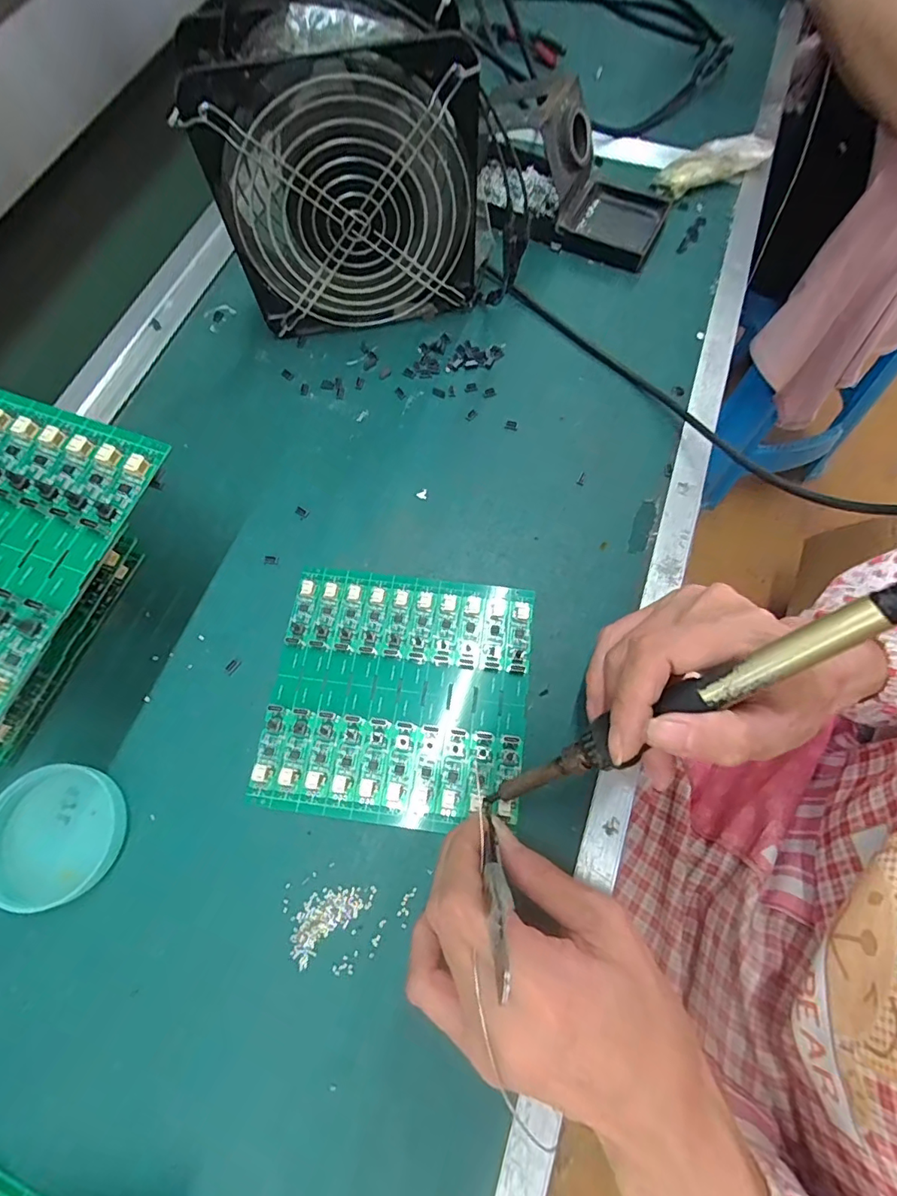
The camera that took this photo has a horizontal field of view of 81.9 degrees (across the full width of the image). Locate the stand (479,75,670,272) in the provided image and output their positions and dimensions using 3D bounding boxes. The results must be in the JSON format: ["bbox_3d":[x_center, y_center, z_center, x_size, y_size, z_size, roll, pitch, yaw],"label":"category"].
[{"bbox_3d":[0.091,-0.320,0.382,0.152,0.068,0.082,23,72,8],"label":"stand"}]

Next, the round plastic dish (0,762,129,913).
[{"bbox_3d":[-0.196,0.116,0.255,0.062,0.014,0.062,0,70,0],"label":"round plastic dish"}]

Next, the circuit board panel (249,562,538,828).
[{"bbox_3d":[-0.026,0.049,0.285,0.136,0.005,0.131,7,70,3],"label":"circuit board panel"}]

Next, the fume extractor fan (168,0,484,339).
[{"bbox_3d":[-0.059,-0.252,0.315,0.150,0.156,0.060,-9,70,-3],"label":"fume extractor fan"}]

